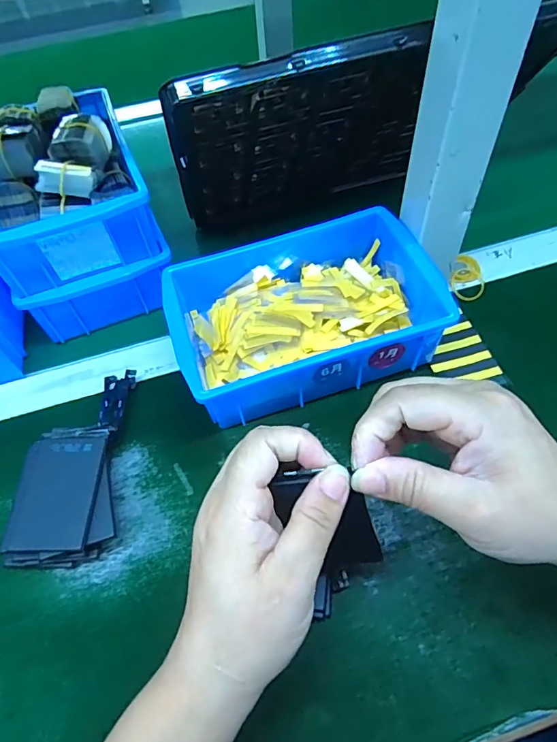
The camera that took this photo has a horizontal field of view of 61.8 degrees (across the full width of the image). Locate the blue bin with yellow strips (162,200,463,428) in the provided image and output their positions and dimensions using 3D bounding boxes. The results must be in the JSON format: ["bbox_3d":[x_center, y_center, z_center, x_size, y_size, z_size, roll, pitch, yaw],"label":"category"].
[{"bbox_3d":[0.016,-0.050,0.386,0.204,0.074,0.154,-17,56,-7],"label":"blue bin with yellow strips"}]

